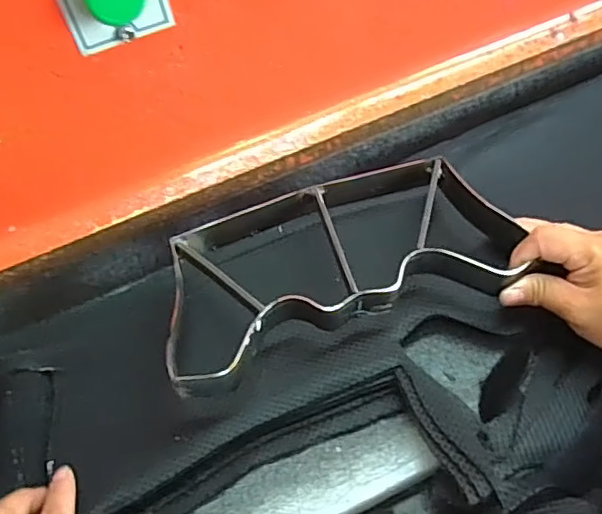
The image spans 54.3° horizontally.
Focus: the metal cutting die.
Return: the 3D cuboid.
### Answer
[{"bbox_3d":[0.027,0.003,0.445,0.269,0.050,0.128,-19,56,-8],"label":"metal cutting die"}]

